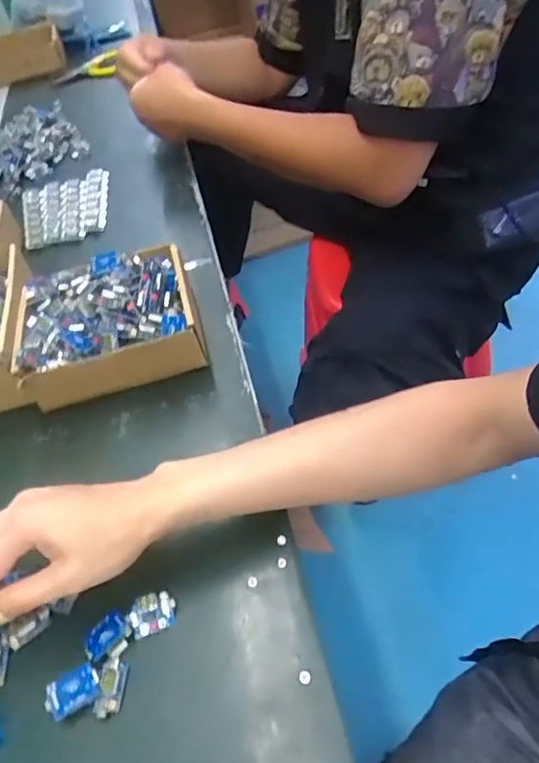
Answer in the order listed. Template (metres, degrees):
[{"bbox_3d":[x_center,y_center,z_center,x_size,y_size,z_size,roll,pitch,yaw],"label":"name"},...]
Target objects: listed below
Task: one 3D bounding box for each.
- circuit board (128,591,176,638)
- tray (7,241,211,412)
[{"bbox_3d":[-0.078,0.155,0.388,0.030,0.004,0.025,-20,65,-4],"label":"circuit board"},{"bbox_3d":[-0.154,-0.056,0.554,0.163,0.073,0.143,-16,47,-5],"label":"tray"}]

